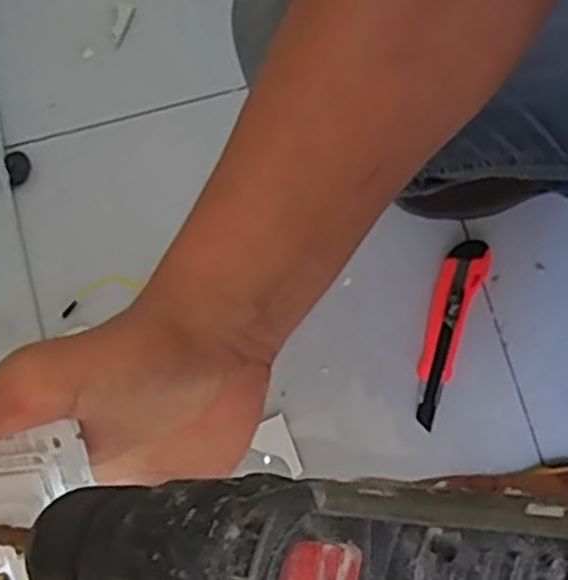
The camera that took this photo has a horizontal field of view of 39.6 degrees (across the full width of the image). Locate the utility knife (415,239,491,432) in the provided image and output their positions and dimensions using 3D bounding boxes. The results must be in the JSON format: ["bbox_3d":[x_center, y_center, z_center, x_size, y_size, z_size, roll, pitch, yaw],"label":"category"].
[{"bbox_3d":[0.151,0.036,0.741,0.039,0.017,0.177,21,80,0],"label":"utility knife"}]

